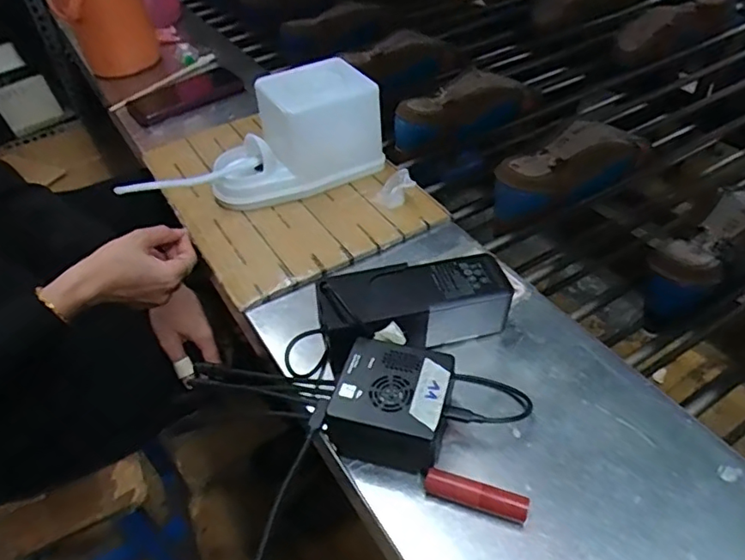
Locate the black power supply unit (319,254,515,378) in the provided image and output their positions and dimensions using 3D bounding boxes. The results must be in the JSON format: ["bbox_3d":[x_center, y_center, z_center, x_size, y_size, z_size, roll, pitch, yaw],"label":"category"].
[{"bbox_3d":[0.033,0.023,0.464,0.158,0.062,0.070,-21,45,-16],"label":"black power supply unit"}]

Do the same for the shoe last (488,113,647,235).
[{"bbox_3d":[0.228,-0.127,0.673,0.215,0.070,0.077,-27,49,-21],"label":"shoe last"}]

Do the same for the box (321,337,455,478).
[{"bbox_3d":[0.014,0.090,0.403,0.081,0.052,0.076,7,44,13],"label":"box"}]

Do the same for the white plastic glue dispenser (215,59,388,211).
[{"bbox_3d":[-0.089,-0.159,0.617,0.190,0.112,0.087,-20,45,-15],"label":"white plastic glue dispenser"}]

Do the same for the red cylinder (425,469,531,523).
[{"bbox_3d":[0.068,0.143,0.368,0.067,0.018,0.015,10,47,15],"label":"red cylinder"}]

